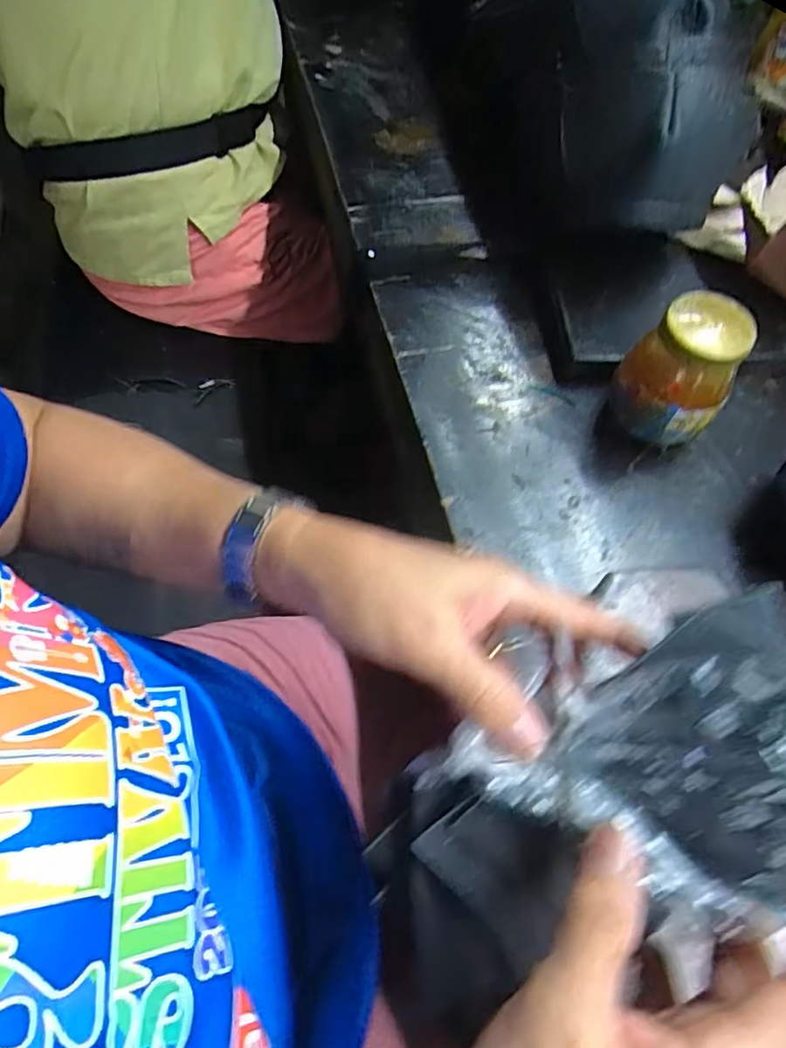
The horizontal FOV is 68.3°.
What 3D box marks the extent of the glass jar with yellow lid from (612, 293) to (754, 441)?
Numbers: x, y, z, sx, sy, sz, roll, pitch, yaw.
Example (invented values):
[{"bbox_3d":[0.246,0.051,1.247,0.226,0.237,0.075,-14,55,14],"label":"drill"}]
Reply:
[{"bbox_3d":[0.188,-0.097,0.386,0.064,0.095,0.059,1,62,-2],"label":"glass jar with yellow lid"}]

